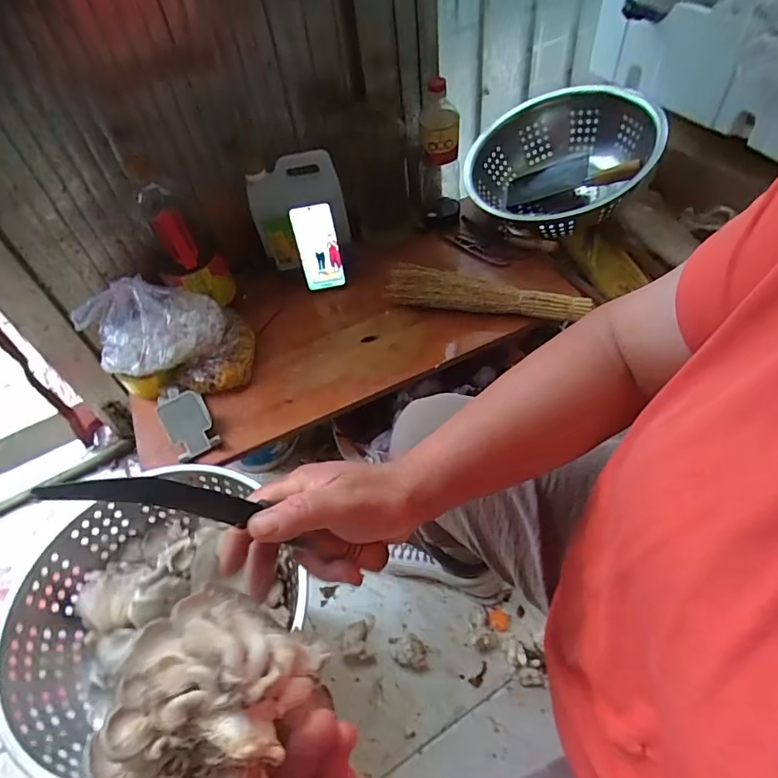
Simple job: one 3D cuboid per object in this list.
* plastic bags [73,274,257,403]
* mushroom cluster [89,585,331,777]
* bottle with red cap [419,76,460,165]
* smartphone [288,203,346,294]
[{"bbox_3d":[-0.350,-0.090,0.792,0.225,0.166,0.163,-10,49,-1],"label":"plastic bags"},{"bbox_3d":[-0.086,0.152,0.225,0.070,0.066,0.106,12,49,18],"label":"mushroom cluster"},{"bbox_3d":[0.090,-0.479,0.863,0.069,0.144,0.076,0,50,8],"label":"bottle with red cap"},{"bbox_3d":[-0.128,-0.254,0.874,0.073,0.156,0.012,-13,39,-5],"label":"smartphone"}]

